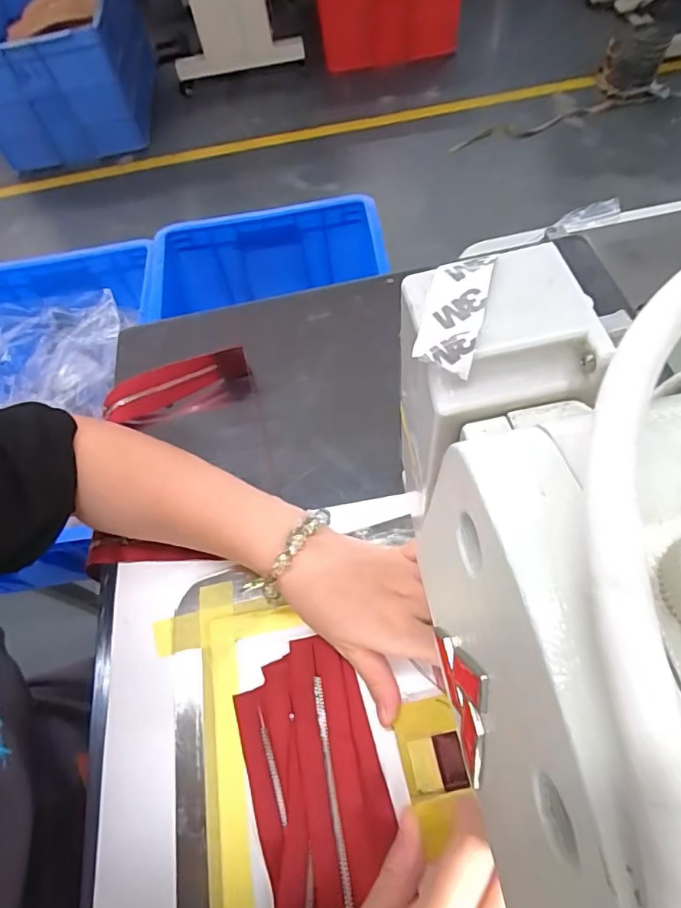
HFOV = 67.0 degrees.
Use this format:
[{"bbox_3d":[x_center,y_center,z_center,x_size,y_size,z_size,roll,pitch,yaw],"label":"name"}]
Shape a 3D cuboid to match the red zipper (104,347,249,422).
[{"bbox_3d":[-0.142,-0.061,0.440,0.124,0.034,0.019,-20,60,-4],"label":"red zipper"}]

